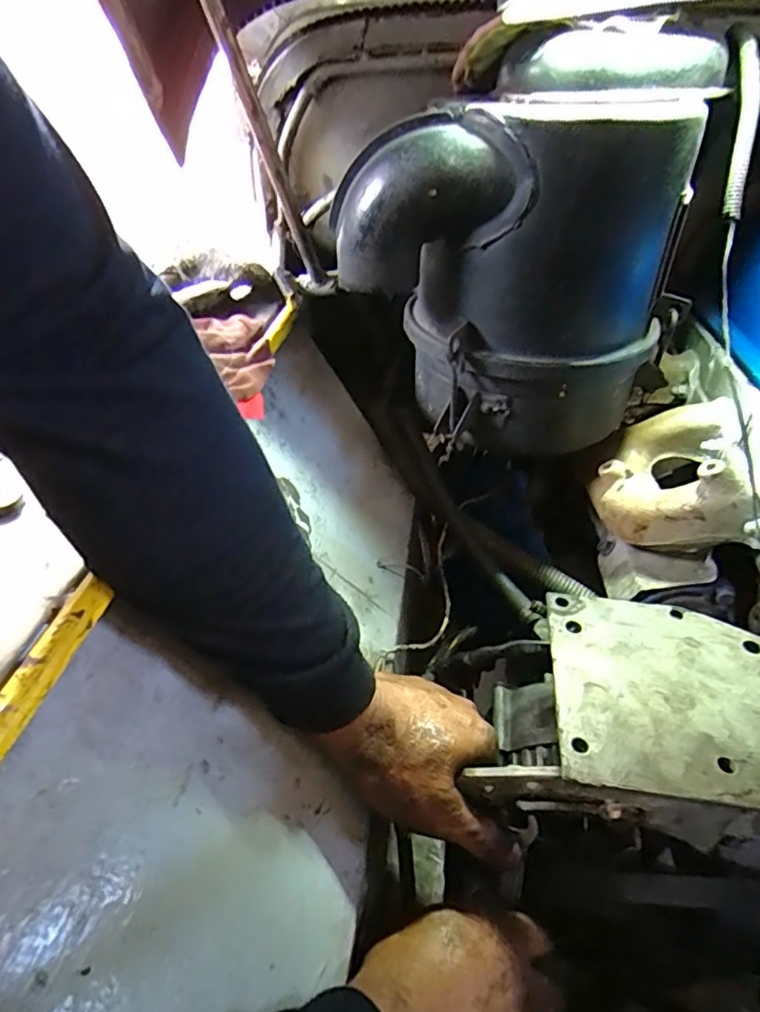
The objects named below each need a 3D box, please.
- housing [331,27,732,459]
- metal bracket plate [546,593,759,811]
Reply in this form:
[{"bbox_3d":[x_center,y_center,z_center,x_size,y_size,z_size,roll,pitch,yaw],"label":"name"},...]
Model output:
[{"bbox_3d":[0.109,-0.189,0.478,0.214,0.259,0.208,22,48,24],"label":"housing"},{"bbox_3d":[0.197,0.114,0.360,0.177,0.013,0.136,4,43,8],"label":"metal bracket plate"}]

